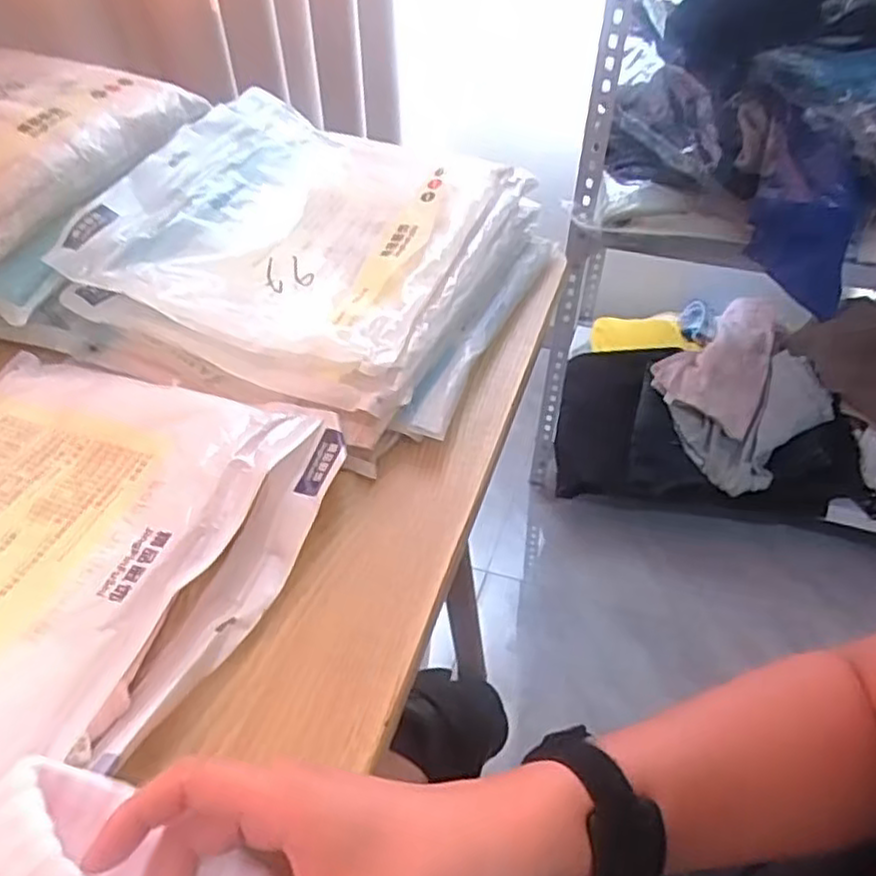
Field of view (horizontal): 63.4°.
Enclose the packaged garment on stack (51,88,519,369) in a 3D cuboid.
[{"bbox_3d":[-0.101,-0.180,0.575,0.288,0.040,0.300,19,51,8],"label":"packaged garment on stack"}]

